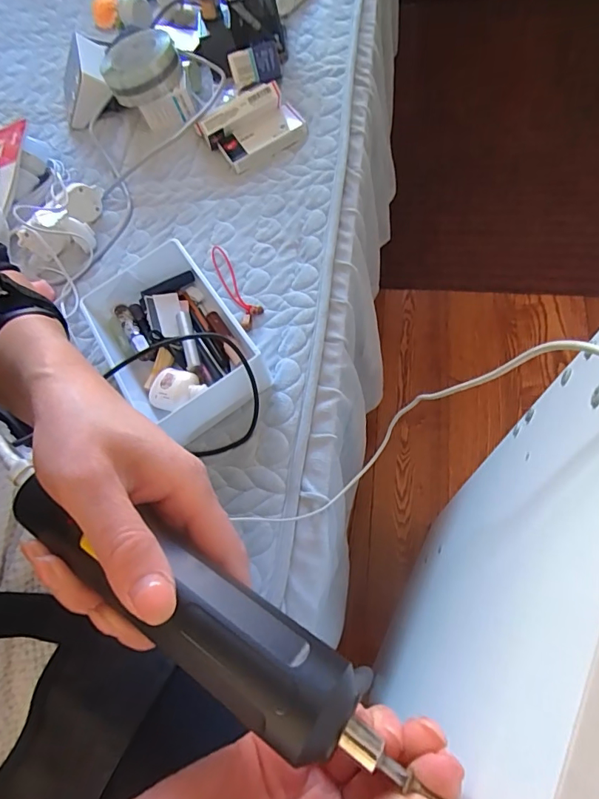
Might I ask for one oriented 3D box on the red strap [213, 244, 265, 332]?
[{"bbox_3d":[-0.084,-0.152,0.600,0.033,0.007,0.147,-28,63,4],"label":"red strap"}]

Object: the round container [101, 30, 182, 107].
[{"bbox_3d":[-0.253,-0.533,0.749,0.114,0.064,0.114,-3,67,7],"label":"round container"}]

